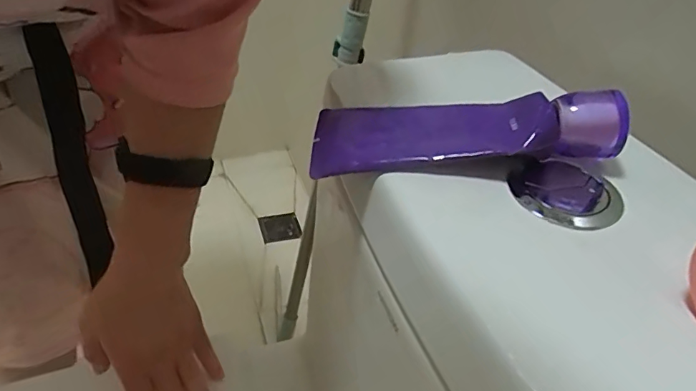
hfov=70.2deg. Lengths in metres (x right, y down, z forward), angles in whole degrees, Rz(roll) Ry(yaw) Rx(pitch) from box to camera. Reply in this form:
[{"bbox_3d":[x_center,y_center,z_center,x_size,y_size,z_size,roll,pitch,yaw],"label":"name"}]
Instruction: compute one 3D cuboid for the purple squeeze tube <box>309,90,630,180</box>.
[{"bbox_3d":[0.061,-0.032,0.274,0.161,0.033,0.047,-3,37,11],"label":"purple squeeze tube"}]

